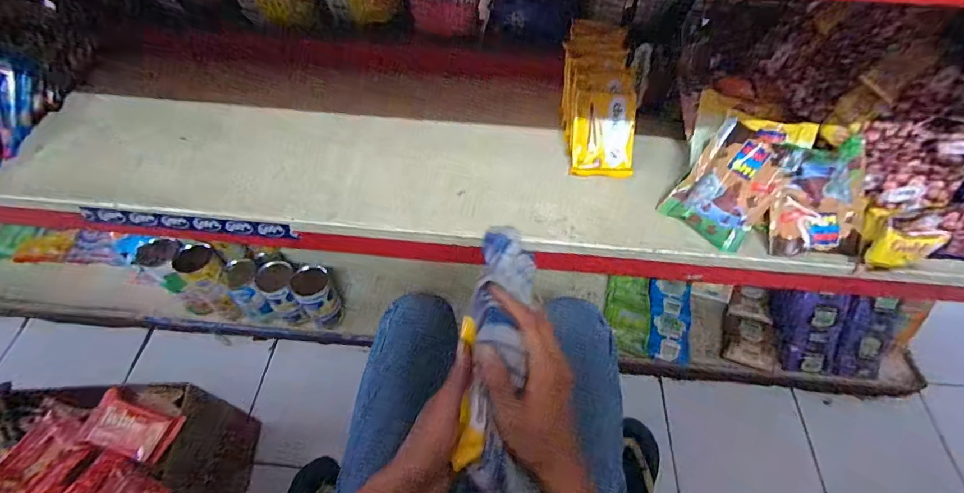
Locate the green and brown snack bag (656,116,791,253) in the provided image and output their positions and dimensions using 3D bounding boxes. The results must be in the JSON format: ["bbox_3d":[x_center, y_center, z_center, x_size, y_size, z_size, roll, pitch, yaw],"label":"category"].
[{"bbox_3d":[0.347,-0.085,0.600,0.112,0.157,0.046,35,16,5],"label":"green and brown snack bag"}]

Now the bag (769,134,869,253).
[{"bbox_3d":[0.447,-0.062,0.578,0.109,0.142,0.040,-5,11,17],"label":"bag"}]

